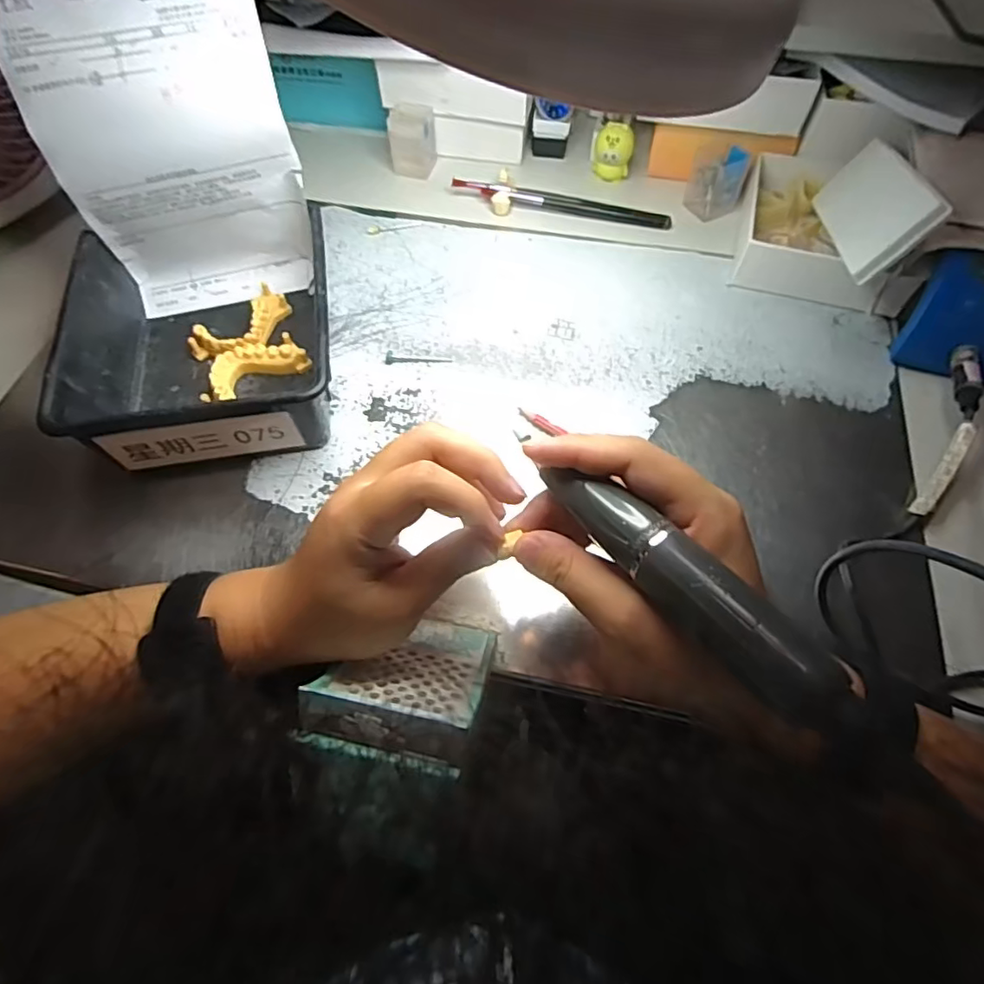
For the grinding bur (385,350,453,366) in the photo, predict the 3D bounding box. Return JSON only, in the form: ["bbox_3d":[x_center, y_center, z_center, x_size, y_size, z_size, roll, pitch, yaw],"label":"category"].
[{"bbox_3d":[-0.054,-0.098,0.432,0.048,0.008,0.008,0,61,0],"label":"grinding bur"}]

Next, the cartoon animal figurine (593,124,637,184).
[{"bbox_3d":[0.107,-0.297,0.522,0.034,0.047,0.022,9,61,5],"label":"cartoon animal figurine"}]

